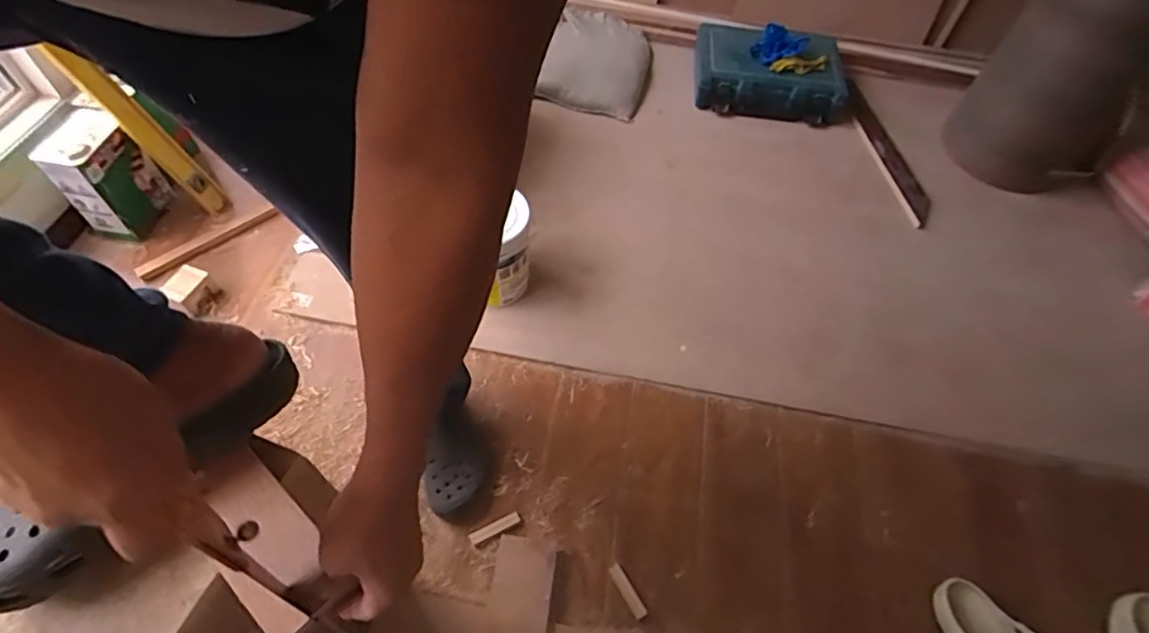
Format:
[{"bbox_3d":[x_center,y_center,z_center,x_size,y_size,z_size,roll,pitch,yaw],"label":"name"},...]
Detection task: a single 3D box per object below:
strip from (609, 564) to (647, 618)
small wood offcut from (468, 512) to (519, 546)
[{"bbox_3d":[0.087,0.451,0.942,0.022,0.006,0.088,-25,60,-21],"label":"strip"},{"bbox_3d":[-0.138,0.365,0.987,0.089,0.010,0.020,-21,59,-19],"label":"small wood offcut"}]

